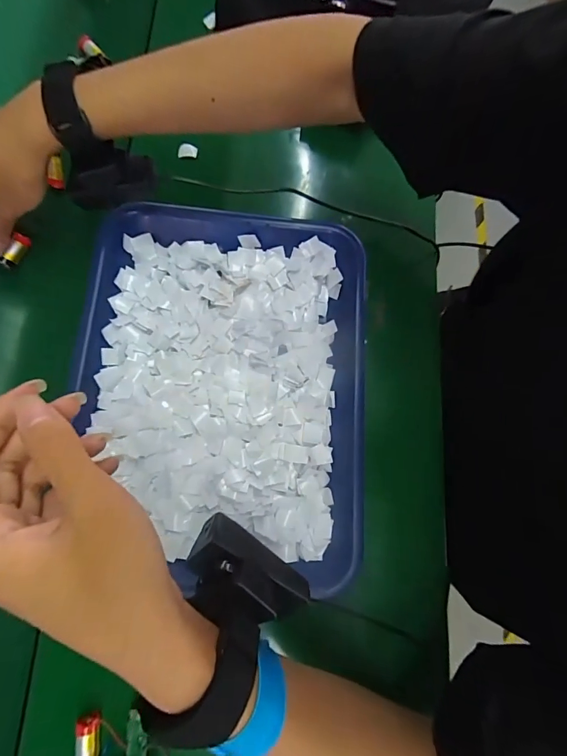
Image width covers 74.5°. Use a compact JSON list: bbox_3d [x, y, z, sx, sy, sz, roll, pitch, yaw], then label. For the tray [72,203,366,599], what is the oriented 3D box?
[{"bbox_3d":[-0.052,0.006,0.336,0.253,0.039,0.333,4,75,-8],"label":"tray"}]

